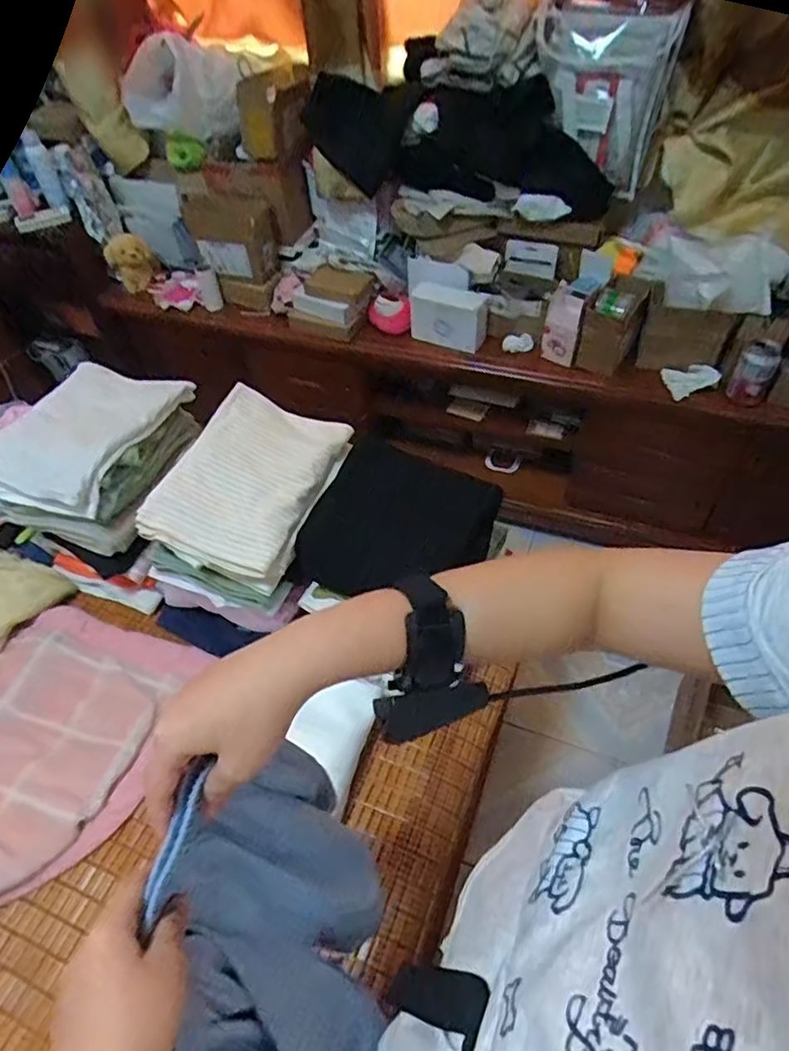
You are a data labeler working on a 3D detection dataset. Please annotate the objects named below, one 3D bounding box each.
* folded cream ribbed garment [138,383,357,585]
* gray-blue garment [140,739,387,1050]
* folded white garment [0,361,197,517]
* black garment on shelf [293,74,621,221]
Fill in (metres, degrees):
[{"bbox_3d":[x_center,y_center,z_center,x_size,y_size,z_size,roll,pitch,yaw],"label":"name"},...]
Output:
[{"bbox_3d":[-0.215,-0.074,0.901,0.225,0.051,0.295,17,54,17],"label":"folded cream ribbed garment"},{"bbox_3d":[-0.089,0.295,0.451,0.080,0.305,0.215,-5,54,27],"label":"gray-blue garment"},{"bbox_3d":[-0.502,-0.165,0.955,0.242,0.066,0.291,17,54,17],"label":"folded white garment"},{"bbox_3d":[0.135,-0.791,1.285,0.626,0.229,0.214,13,53,14],"label":"black garment on shelf"}]

